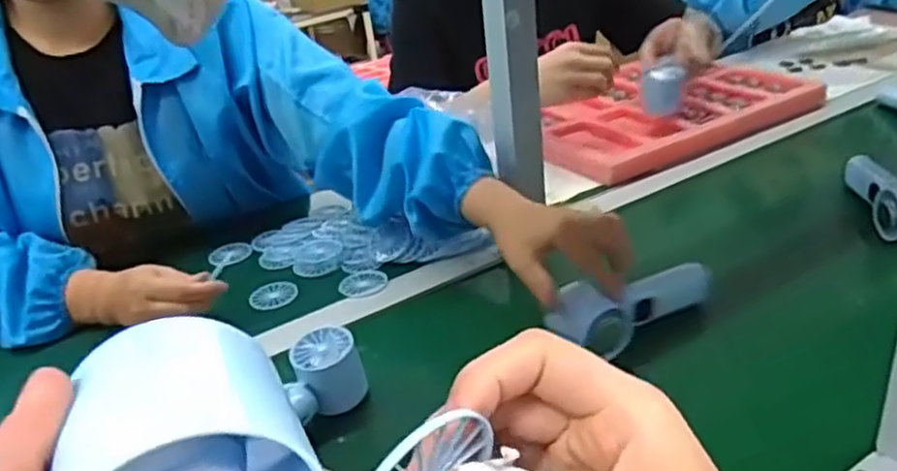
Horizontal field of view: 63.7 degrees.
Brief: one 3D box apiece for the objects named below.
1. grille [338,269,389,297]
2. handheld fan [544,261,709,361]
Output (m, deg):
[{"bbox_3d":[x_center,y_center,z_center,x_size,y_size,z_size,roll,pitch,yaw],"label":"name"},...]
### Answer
[{"bbox_3d":[-0.092,0.051,0.776,0.051,0.008,0.051,-5,26,3],"label":"grille"},{"bbox_3d":[0.157,0.062,0.647,0.153,0.049,0.059,-20,29,-25],"label":"handheld fan"}]

